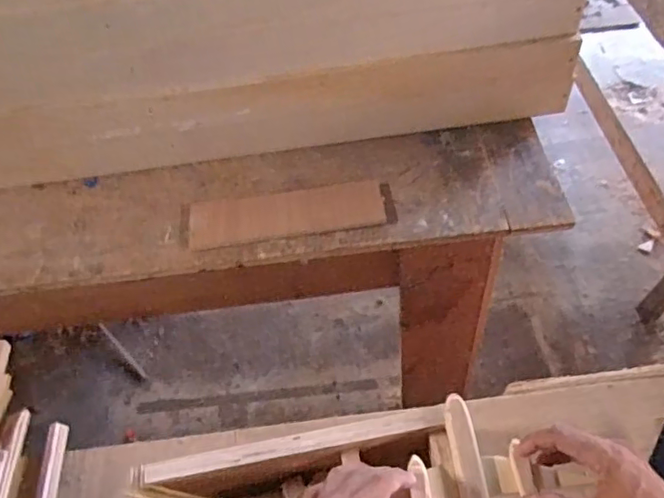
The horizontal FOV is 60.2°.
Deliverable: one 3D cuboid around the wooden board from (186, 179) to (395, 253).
[{"bbox_3d":[-0.063,-0.051,0.817,0.298,0.011,0.085,-10,53,0],"label":"wooden board"}]

